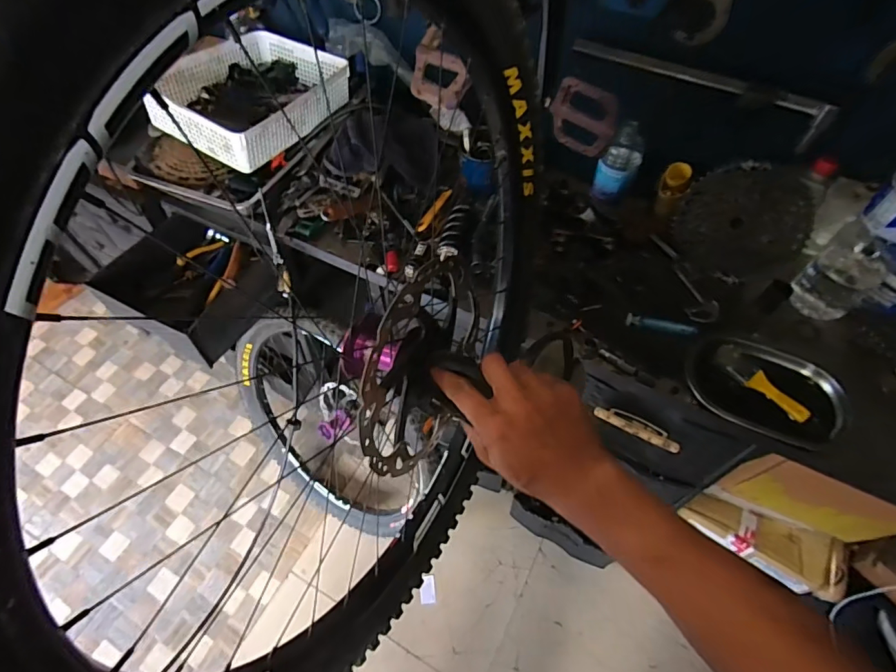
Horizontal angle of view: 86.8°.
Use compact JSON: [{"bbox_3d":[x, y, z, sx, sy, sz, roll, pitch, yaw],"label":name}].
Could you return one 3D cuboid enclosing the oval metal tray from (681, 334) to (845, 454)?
[{"bbox_3d":[0.465,0.079,0.697,0.217,0.031,0.141,22,59,15],"label":"oval metal tray"}]

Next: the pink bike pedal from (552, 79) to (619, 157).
[{"bbox_3d":[0.187,-0.303,0.658,0.091,0.089,0.016,30,62,19],"label":"pink bike pedal"}]

